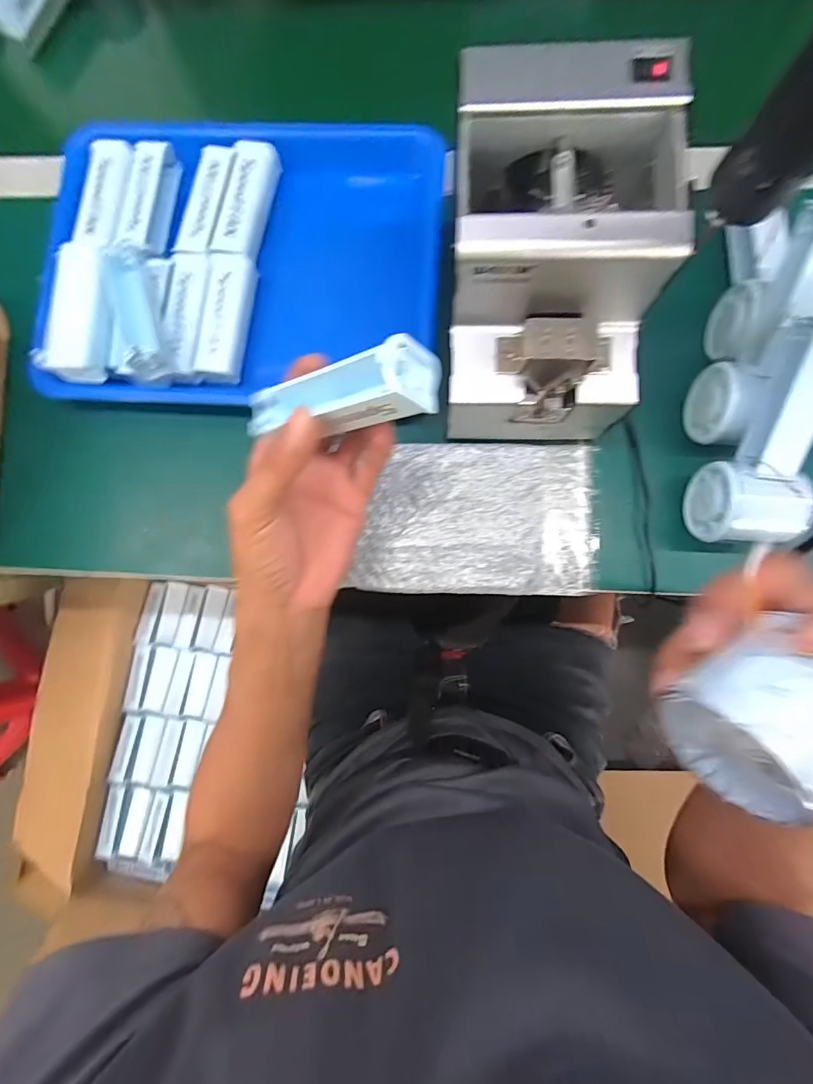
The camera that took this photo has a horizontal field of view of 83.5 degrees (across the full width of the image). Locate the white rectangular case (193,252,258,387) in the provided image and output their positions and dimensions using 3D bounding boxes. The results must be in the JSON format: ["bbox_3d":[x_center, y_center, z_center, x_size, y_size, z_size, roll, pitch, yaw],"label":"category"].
[{"bbox_3d":[-0.150,-0.187,0.381,0.033,0.019,0.105,6,84,3],"label":"white rectangular case"}]

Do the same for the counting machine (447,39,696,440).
[{"bbox_3d":[0.091,-0.175,0.310,0.119,0.152,0.169,2,83,3],"label":"counting machine"}]

